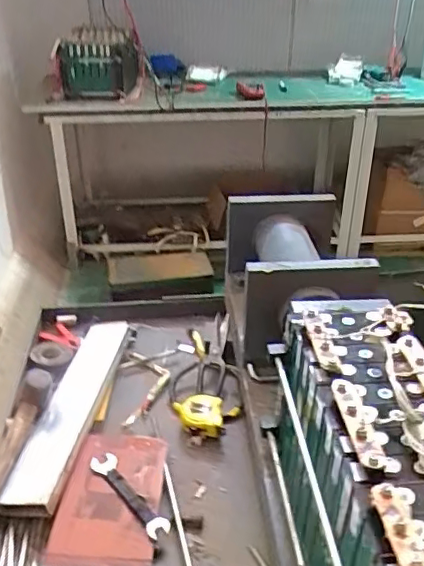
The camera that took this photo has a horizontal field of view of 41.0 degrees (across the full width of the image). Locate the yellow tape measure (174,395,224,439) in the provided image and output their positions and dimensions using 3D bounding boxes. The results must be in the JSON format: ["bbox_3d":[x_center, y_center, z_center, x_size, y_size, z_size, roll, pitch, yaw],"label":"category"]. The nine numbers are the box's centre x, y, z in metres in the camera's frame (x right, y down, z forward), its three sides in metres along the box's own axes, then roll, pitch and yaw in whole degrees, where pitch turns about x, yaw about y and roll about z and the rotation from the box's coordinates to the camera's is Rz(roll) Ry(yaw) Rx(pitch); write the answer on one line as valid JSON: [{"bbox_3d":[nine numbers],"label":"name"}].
[{"bbox_3d":[-0.024,0.210,0.913,0.091,0.034,0.066,5,33,8],"label":"yellow tape measure"}]

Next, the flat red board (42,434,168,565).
[{"bbox_3d":[-0.142,0.301,0.790,0.137,0.029,0.205,1,33,3],"label":"flat red board"}]

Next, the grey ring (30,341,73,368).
[{"bbox_3d":[-0.300,0.130,1.048,0.077,0.012,0.071,0,33,0],"label":"grey ring"}]

